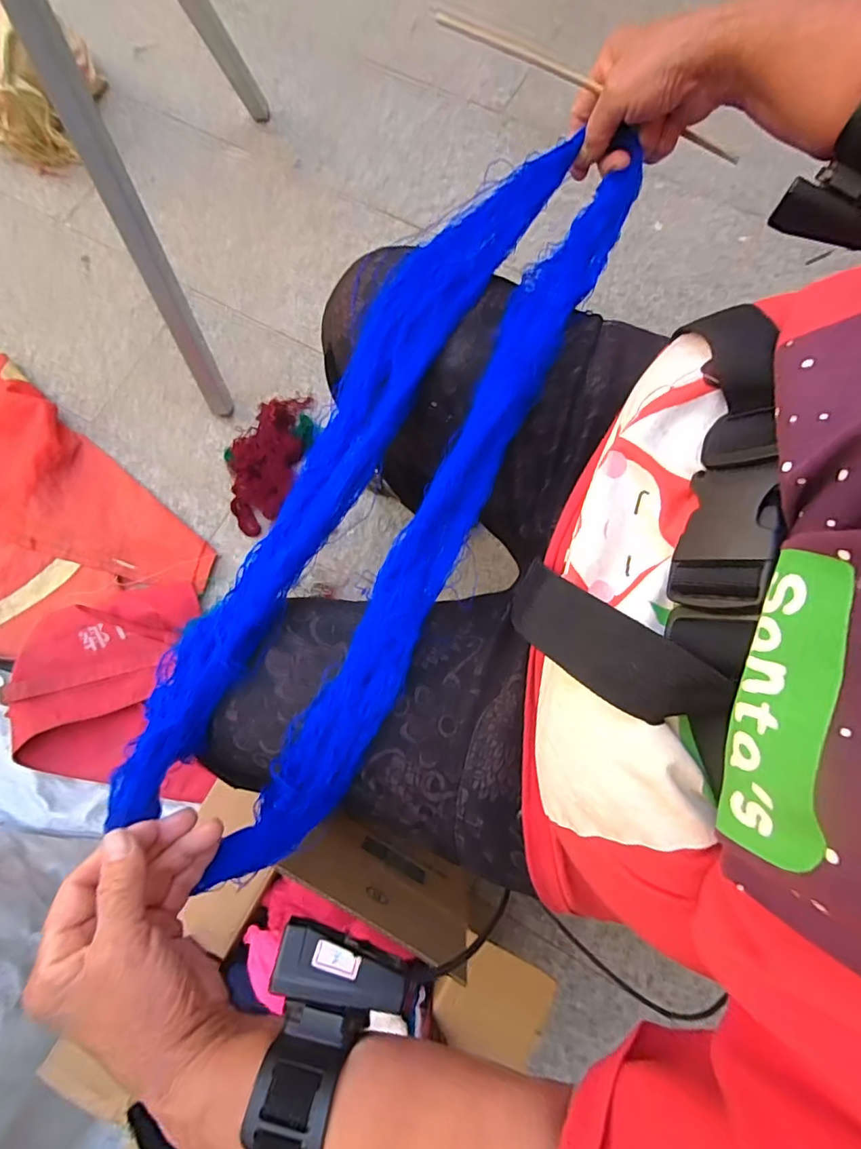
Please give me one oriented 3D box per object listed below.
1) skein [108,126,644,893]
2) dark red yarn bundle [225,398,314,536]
[{"bbox_3d":[-0.029,-0.061,0.368,0.136,0.063,0.545,26,80,5],"label":"skein"},{"bbox_3d":[-0.270,-0.189,0.860,0.130,0.056,0.245,13,78,5],"label":"dark red yarn bundle"}]

